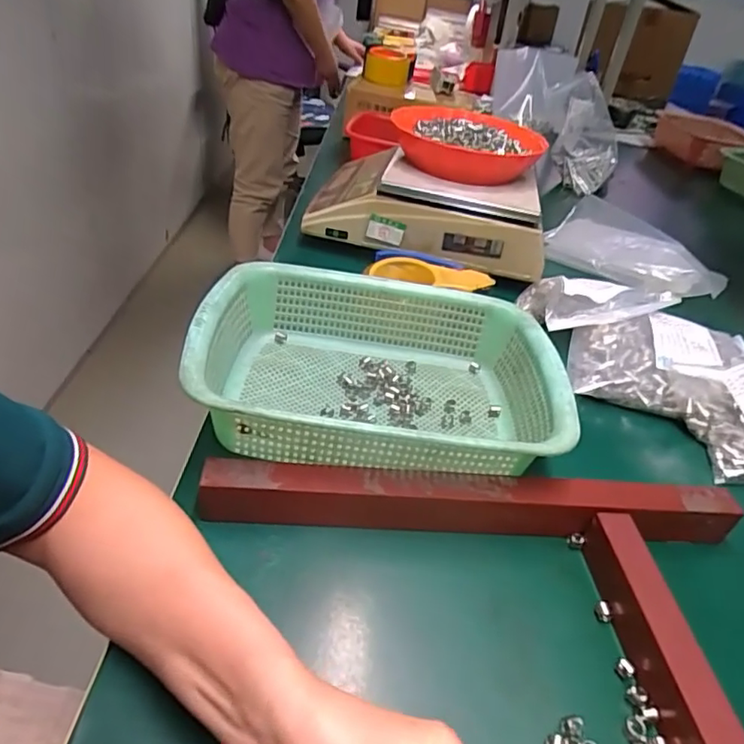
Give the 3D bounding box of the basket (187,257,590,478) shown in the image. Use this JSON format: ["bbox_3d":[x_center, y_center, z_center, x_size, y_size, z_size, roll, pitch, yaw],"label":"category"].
[{"bbox_3d":[0.010,-0.010,0.460,0.287,0.082,0.216,4,41,0],"label":"basket"}]

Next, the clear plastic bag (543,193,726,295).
[{"bbox_3d":[0.388,-0.178,0.830,0.261,0.046,0.176,33,44,30],"label":"clear plastic bag"}]

